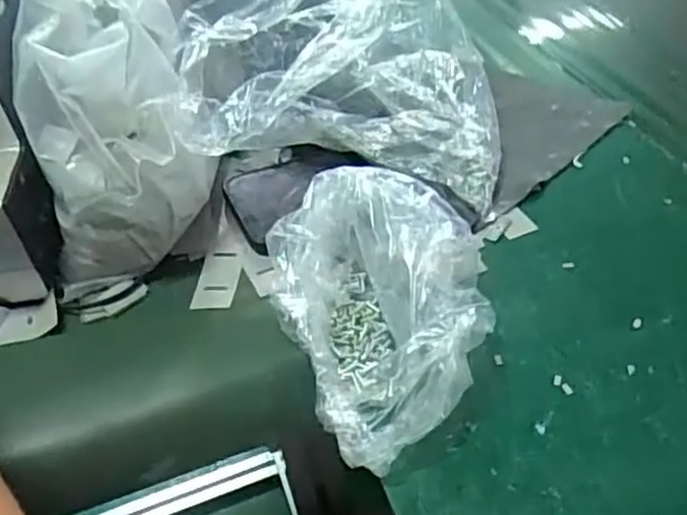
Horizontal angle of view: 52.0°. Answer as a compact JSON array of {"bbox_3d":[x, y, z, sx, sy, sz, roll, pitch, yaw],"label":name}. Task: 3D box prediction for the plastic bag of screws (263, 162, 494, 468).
[{"bbox_3d":[0.017,0.028,0.375,0.121,0.063,0.155,0,44,6],"label":"plastic bag of screws"}]

